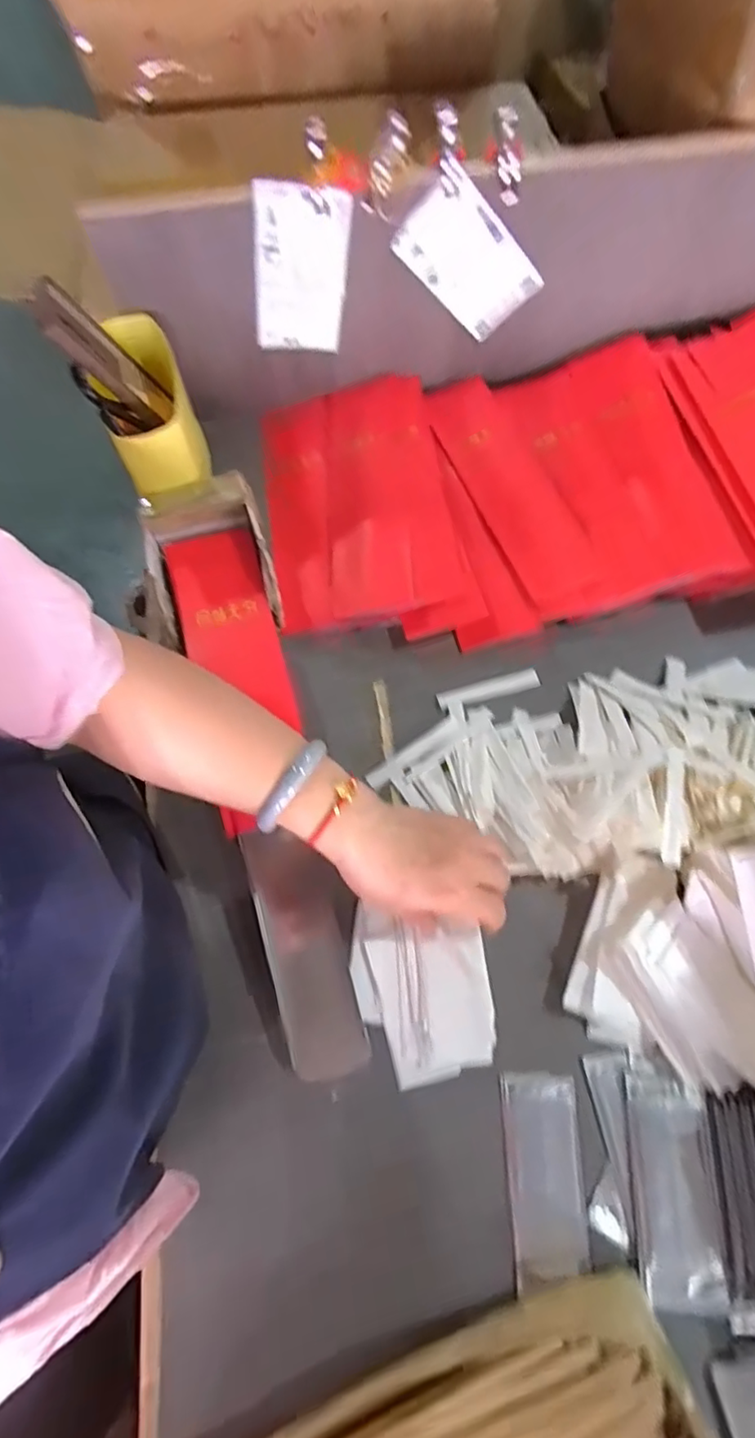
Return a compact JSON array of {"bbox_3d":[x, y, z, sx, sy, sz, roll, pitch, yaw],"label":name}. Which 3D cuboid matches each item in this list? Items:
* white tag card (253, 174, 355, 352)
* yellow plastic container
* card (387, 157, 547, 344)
[{"bbox_3d":[-0.069,-0.396,0.532,0.081,0.142,0.008,-10,70,-14],"label":"white tag card"},{"bbox_3d":[-0.202,-0.281,0.546,0.065,0.085,0.152,-13,69,-3],"label":"yellow plastic container"},{"bbox_3d":[0.083,-0.420,0.542,0.079,0.151,0.007,-21,68,39],"label":"card"}]

